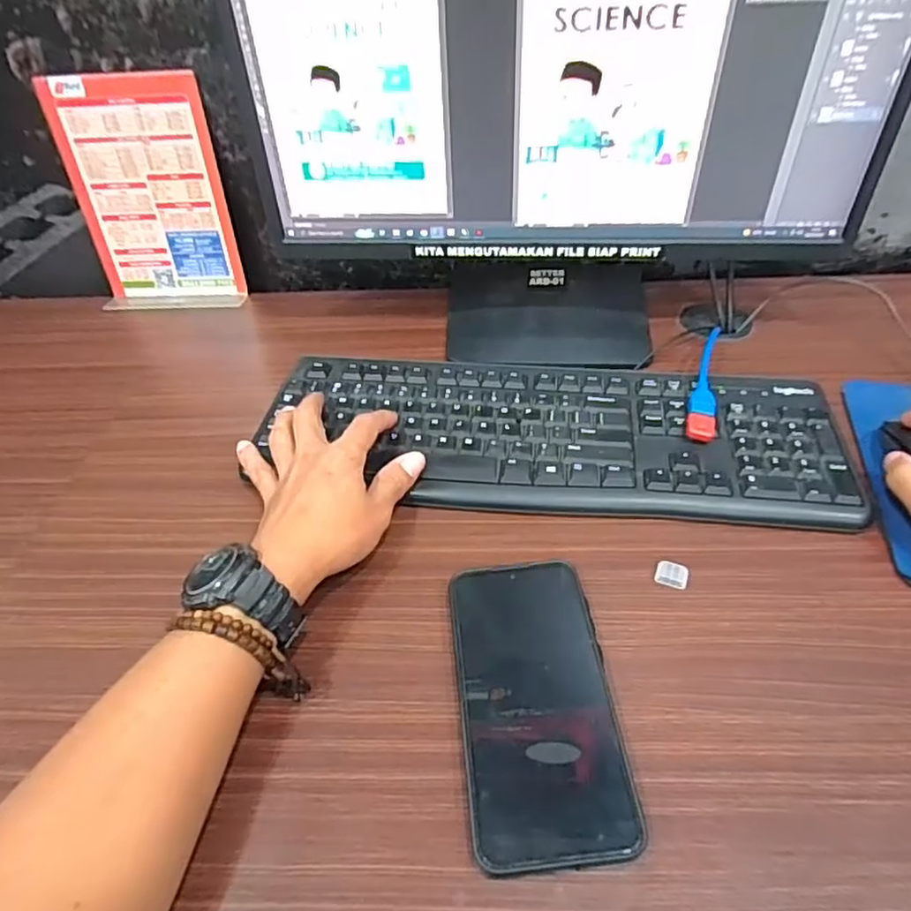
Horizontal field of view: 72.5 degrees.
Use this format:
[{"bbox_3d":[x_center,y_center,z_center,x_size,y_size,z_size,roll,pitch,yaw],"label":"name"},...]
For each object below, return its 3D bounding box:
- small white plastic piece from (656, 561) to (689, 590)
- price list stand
[{"bbox_3d":[0.137,0.075,0.392,0.019,0.004,0.016,14,47,17],"label":"small white plastic piece"},{"bbox_3d":[-0.307,-0.256,0.621,0.147,0.204,0.052,-2,44,1],"label":"price list stand"}]

